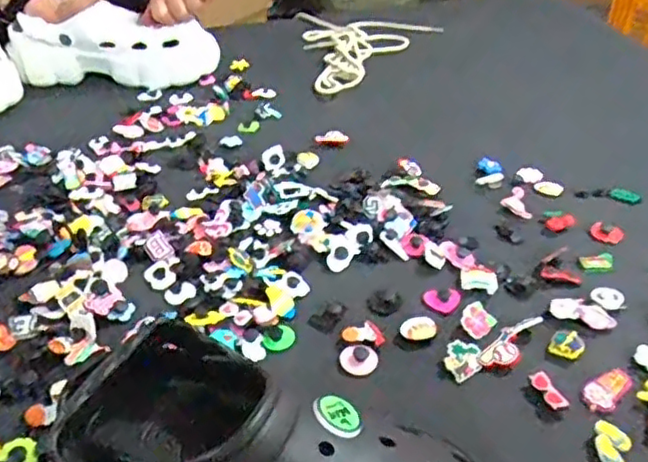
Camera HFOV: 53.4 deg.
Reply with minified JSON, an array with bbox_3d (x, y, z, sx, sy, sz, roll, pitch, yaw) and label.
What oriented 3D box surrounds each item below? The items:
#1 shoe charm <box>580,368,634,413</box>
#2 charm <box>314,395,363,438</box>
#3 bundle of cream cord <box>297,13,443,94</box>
[{"bbox_3d":[0.190,0.105,0.434,0.037,0.004,0.023,-31,47,-33],"label":"shoe charm"},{"bbox_3d":[0.006,0.095,0.324,0.024,0.009,0.024,15,36,-11],"label":"charm"},{"bbox_3d":[0.072,-0.272,0.939,0.197,0.019,0.294,-3,38,-2],"label":"bundle of cream cord"}]

